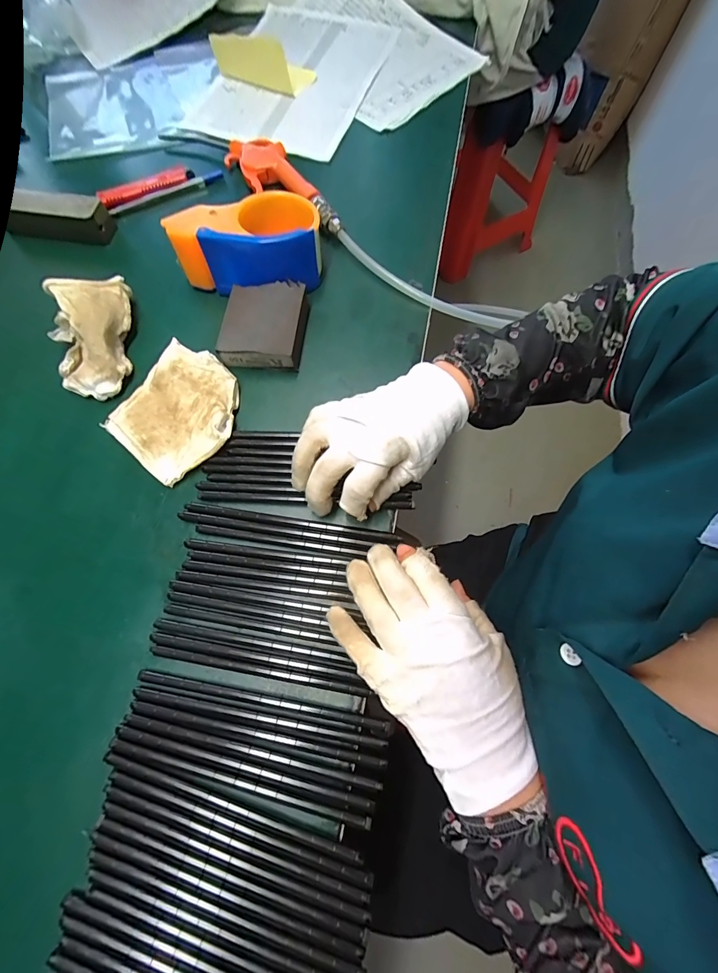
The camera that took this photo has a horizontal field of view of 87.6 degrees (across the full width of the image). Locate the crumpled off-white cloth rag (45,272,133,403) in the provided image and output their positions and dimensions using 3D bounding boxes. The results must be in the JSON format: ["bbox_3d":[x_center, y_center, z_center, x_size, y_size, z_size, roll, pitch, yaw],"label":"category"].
[{"bbox_3d":[-0.242,-0.135,0.342,0.075,0.047,0.111,-20,72,-6],"label":"crumpled off-white cloth rag"}]

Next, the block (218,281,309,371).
[{"bbox_3d":[-0.086,-0.150,0.350,0.072,0.027,0.080,4,71,2],"label":"block"}]

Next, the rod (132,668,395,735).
[{"bbox_3d":[-0.065,0.144,0.251,0.171,0.005,0.009,9,71,4],"label":"rod"}]

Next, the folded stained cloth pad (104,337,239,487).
[{"bbox_3d":[-0.154,-0.066,0.325,0.105,0.020,0.105,39,75,13],"label":"folded stained cloth pad"}]

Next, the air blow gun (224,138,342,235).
[{"bbox_3d":[-0.081,-0.334,0.413,0.056,0.023,0.195,-36,74,-11],"label":"air blow gun"}]

